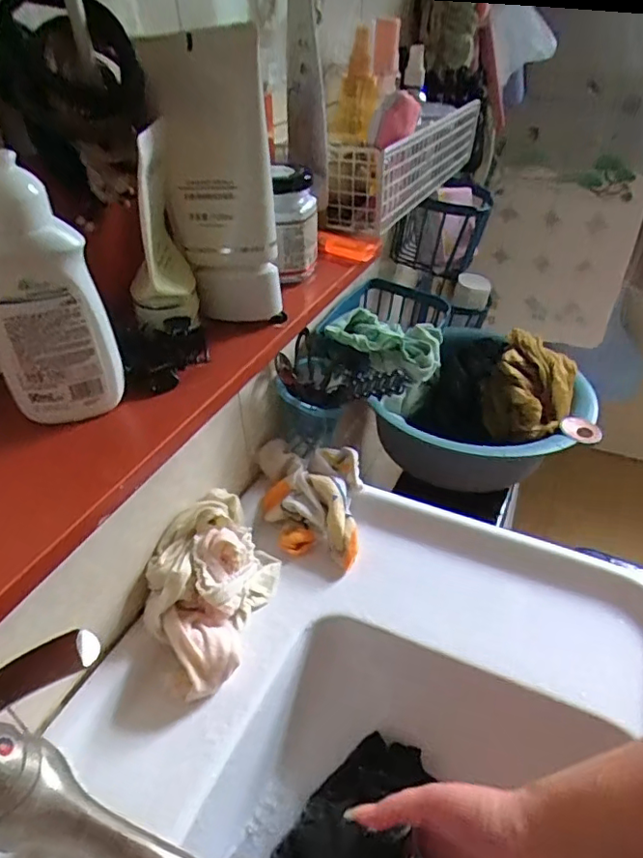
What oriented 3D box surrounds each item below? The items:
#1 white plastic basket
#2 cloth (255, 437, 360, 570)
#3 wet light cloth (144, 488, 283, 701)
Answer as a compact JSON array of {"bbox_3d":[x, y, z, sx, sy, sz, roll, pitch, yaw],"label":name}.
[{"bbox_3d":[0.086,-0.260,0.556,0.057,0.072,0.245,20,44,26],"label":"white plastic basket"},{"bbox_3d":[-0.015,0.072,0.588,0.107,0.047,0.120,3,39,6],"label":"cloth"},{"bbox_3d":[-0.098,0.131,0.492,0.088,0.075,0.161,8,40,13],"label":"wet light cloth"}]

